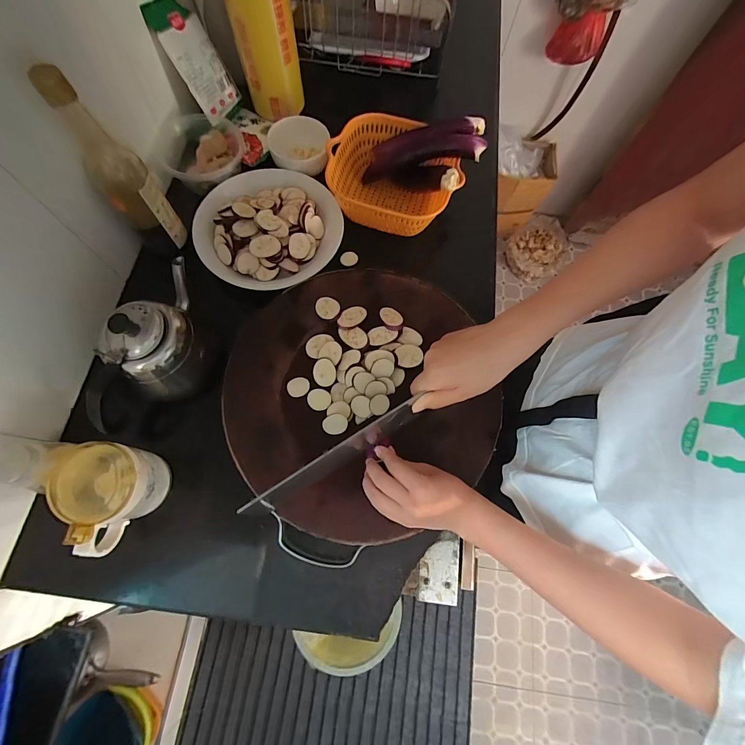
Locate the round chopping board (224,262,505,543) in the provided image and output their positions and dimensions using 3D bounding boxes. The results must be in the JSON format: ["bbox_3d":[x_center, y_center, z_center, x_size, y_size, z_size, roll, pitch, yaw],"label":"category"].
[{"bbox_3d":[-0.017,0.020,0.459,0.334,0.033,0.353,0,70,-1],"label":"round chopping board"}]

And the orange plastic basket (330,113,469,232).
[{"bbox_3d":[0.035,-0.312,0.575,0.203,0.093,0.190,1,71,-2],"label":"orange plastic basket"}]

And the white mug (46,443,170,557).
[{"bbox_3d":[-0.298,0.140,0.393,0.080,0.080,0.111,13,71,2],"label":"white mug"}]

